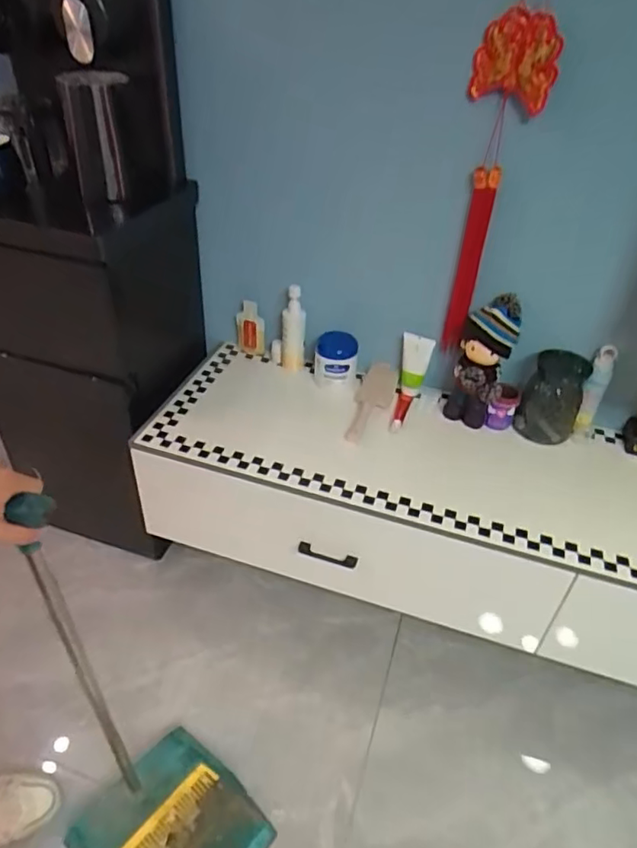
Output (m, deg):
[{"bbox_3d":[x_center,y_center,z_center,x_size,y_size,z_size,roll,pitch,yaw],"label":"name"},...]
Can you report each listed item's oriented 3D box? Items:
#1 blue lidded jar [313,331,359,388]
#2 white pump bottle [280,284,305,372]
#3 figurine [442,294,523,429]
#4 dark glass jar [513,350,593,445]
[{"bbox_3d":[0.036,-0.130,1.247,0.091,0.120,0.078,3,40,-1],"label":"blue lidded jar"},{"bbox_3d":[-0.054,-0.202,1.253,0.051,0.208,0.039,-1,40,-5],"label":"white pump bottle"},{"bbox_3d":[0.316,-0.113,1.130,0.098,0.257,0.090,16,42,15],"label":"figurine"},{"bbox_3d":[0.473,-0.045,1.177,0.107,0.188,0.122,23,44,22],"label":"dark glass jar"}]

